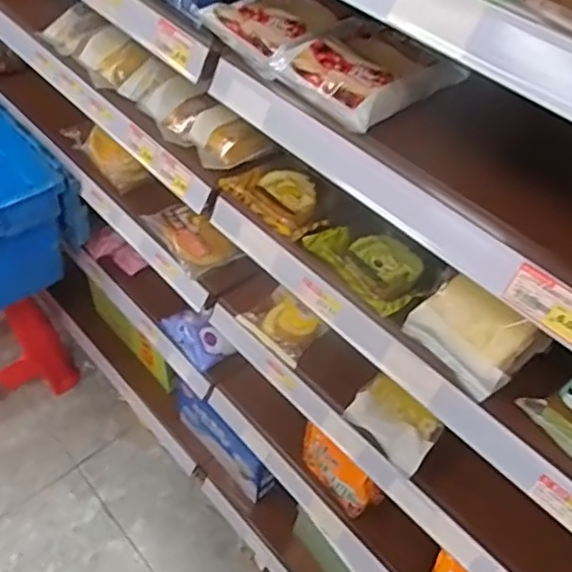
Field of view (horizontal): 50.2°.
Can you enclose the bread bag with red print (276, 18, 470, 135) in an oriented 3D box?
[{"bbox_3d":[0.089,-0.236,0.655,0.126,0.041,0.172,37,55,25],"label":"bread bag with red print"}]

